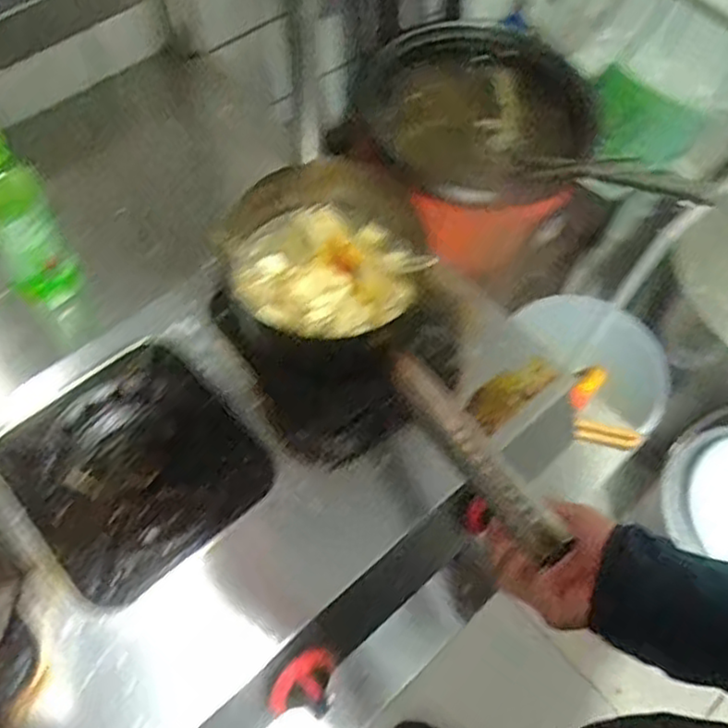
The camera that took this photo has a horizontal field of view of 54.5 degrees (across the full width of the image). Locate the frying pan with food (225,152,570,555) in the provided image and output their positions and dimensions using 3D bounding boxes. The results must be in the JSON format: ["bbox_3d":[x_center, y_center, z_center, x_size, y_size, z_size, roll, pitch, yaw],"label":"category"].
[{"bbox_3d":[0.019,-0.015,0.543,0.160,0.080,0.377,-25,58,-15],"label":"frying pan with food"}]

